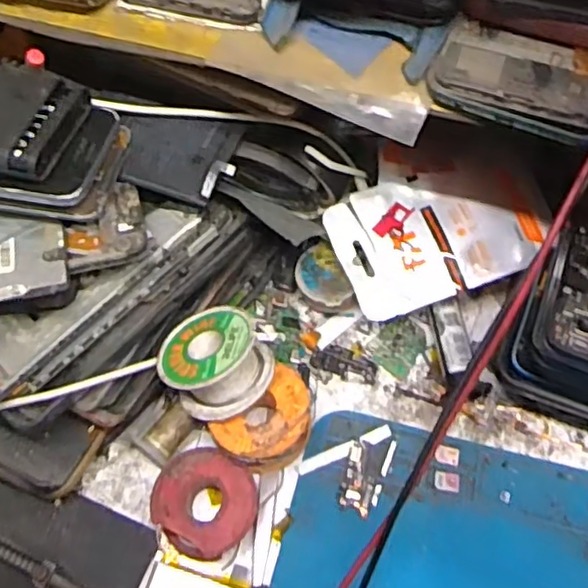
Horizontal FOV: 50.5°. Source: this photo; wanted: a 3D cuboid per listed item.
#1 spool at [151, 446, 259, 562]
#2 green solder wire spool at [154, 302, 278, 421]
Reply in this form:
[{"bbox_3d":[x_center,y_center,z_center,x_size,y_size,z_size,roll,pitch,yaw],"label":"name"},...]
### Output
[{"bbox_3d":[-0.045,0.108,0.321,0.052,0.023,0.050,-1,65,2],"label":"spool"},{"bbox_3d":[-0.041,0.035,0.327,0.052,0.029,0.052,-13,42,15],"label":"green solder wire spool"}]

